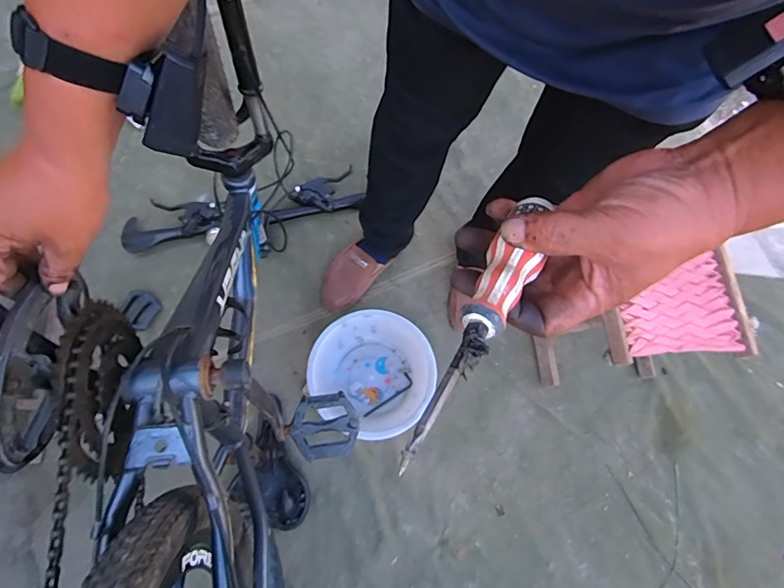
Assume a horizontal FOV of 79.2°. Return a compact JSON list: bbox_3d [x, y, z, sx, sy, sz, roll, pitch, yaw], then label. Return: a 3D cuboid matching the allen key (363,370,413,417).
[{"bbox_3d":[-0.005,0.215,0.979,0.030,0.015,0.121,43,75,10],"label":"allen key"}]

